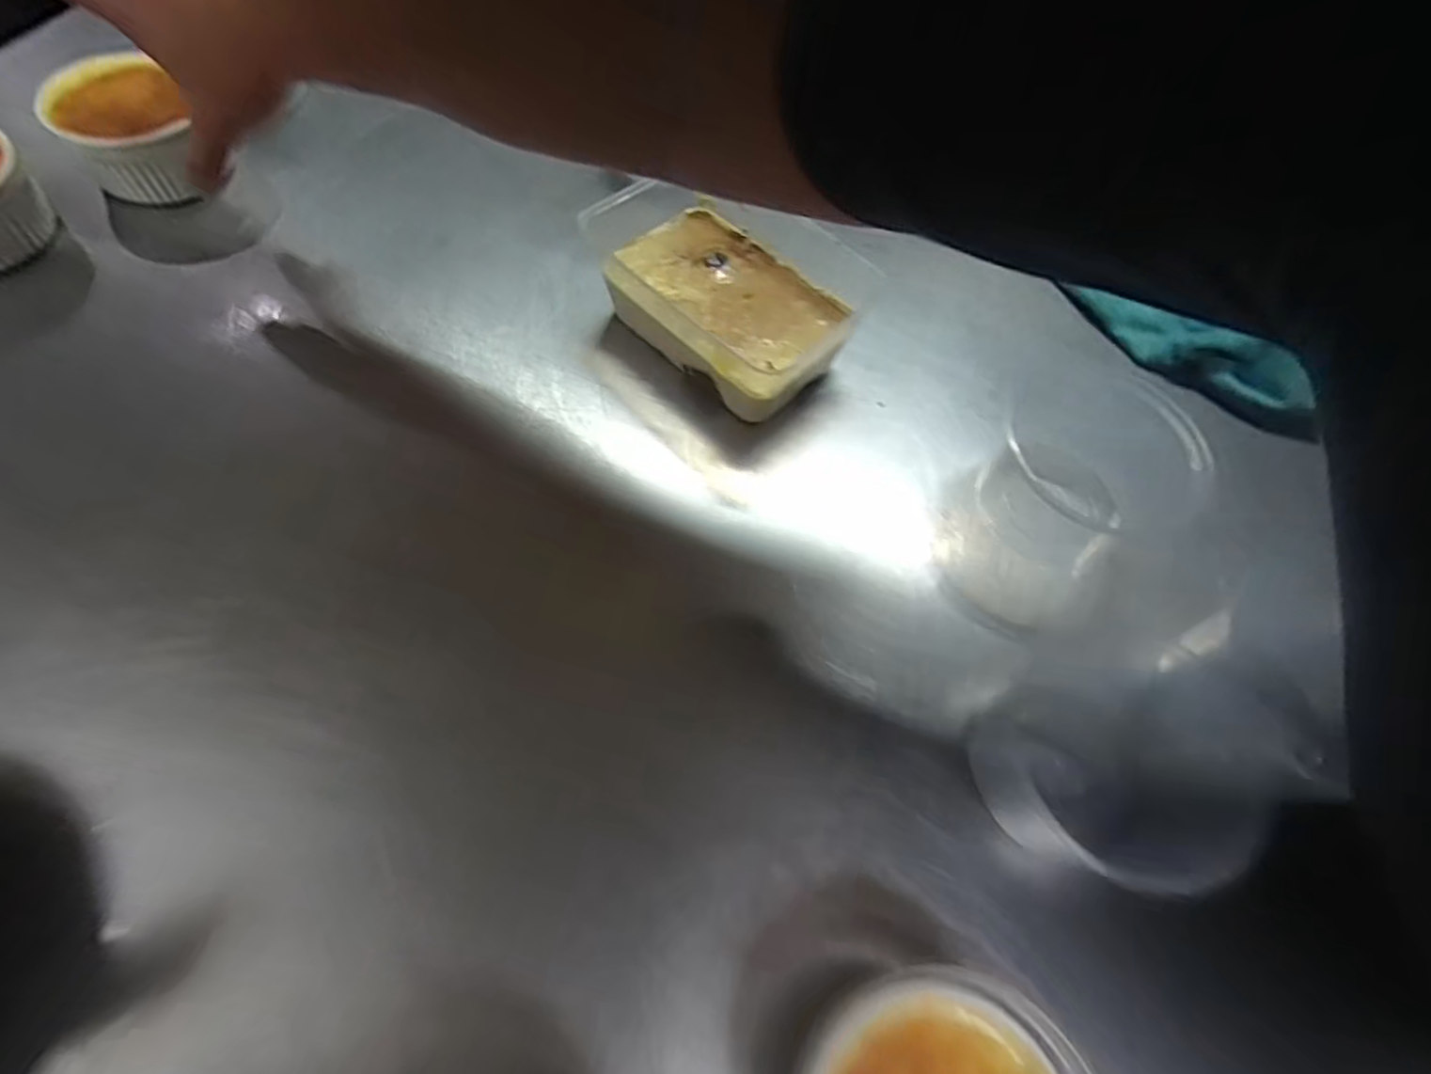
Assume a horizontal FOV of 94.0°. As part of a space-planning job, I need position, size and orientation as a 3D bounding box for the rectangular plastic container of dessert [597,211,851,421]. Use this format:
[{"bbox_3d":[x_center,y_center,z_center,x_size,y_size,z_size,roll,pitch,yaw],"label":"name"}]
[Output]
[{"bbox_3d":[0.002,-0.143,0.445,0.159,0.059,0.106,40,65,13],"label":"rectangular plastic container of dessert"}]

